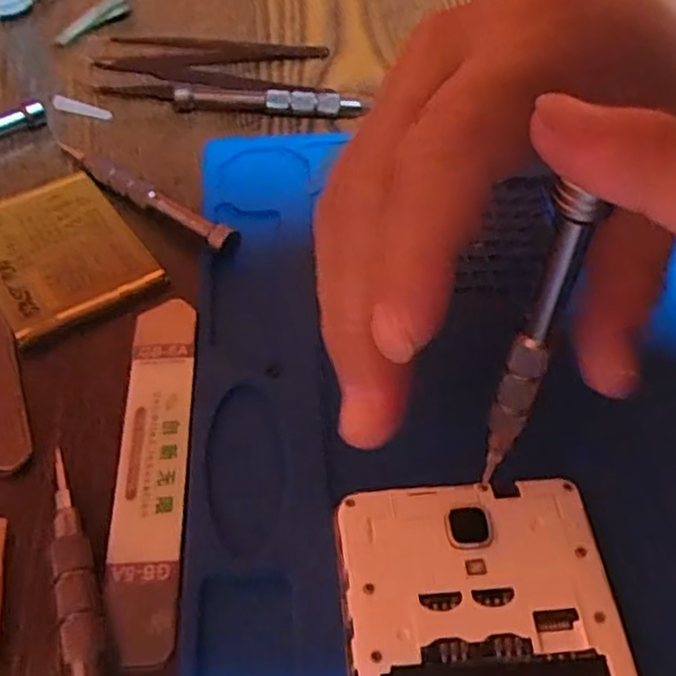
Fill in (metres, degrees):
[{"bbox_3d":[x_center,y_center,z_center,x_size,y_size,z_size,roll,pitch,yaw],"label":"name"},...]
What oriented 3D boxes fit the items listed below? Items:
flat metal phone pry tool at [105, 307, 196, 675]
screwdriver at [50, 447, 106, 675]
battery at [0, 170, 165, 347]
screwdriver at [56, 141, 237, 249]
[{"bbox_3d":[-0.056,0.036,0.218,0.019,0.005,0.116,-3,52,-3],"label":"flat metal phone pry tool"},{"bbox_3d":[-0.064,0.074,0.183,0.009,0.011,0.097,-15,54,-12],"label":"screwdriver"},{"bbox_3d":[-0.106,-0.034,0.268,0.054,0.005,0.076,-30,58,-21],"label":"battery"},{"bbox_3d":[-0.079,-0.058,0.285,0.097,0.008,0.008,30,58,21],"label":"screwdriver"}]

